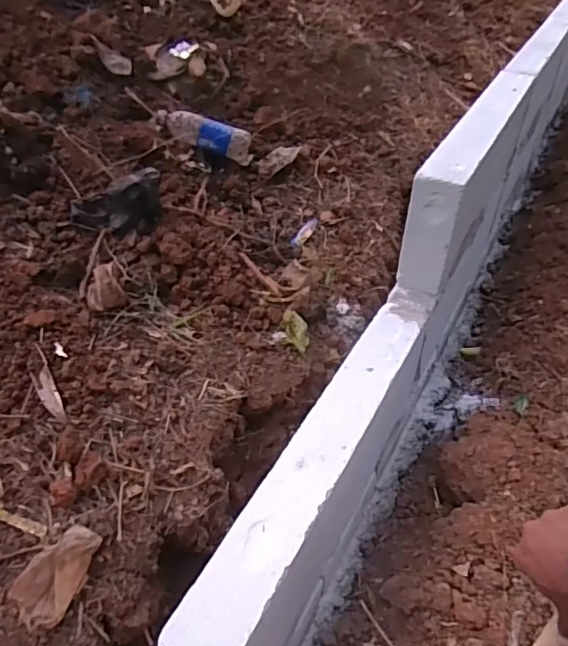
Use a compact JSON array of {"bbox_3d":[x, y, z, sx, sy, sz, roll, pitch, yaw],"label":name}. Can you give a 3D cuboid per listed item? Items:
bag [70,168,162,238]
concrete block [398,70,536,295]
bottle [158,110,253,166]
[{"bbox_3d":[-0.285,-0.209,0.962,0.153,0.097,0.100,-6,39,-4],"label":"bag"},{"bbox_3d":[0.359,-0.292,1.049,0.075,0.188,0.578,18,43,23],"label":"concrete block"},{"bbox_3d":[-0.164,-0.402,1.204,0.213,0.070,0.079,17,36,-16],"label":"bottle"}]

